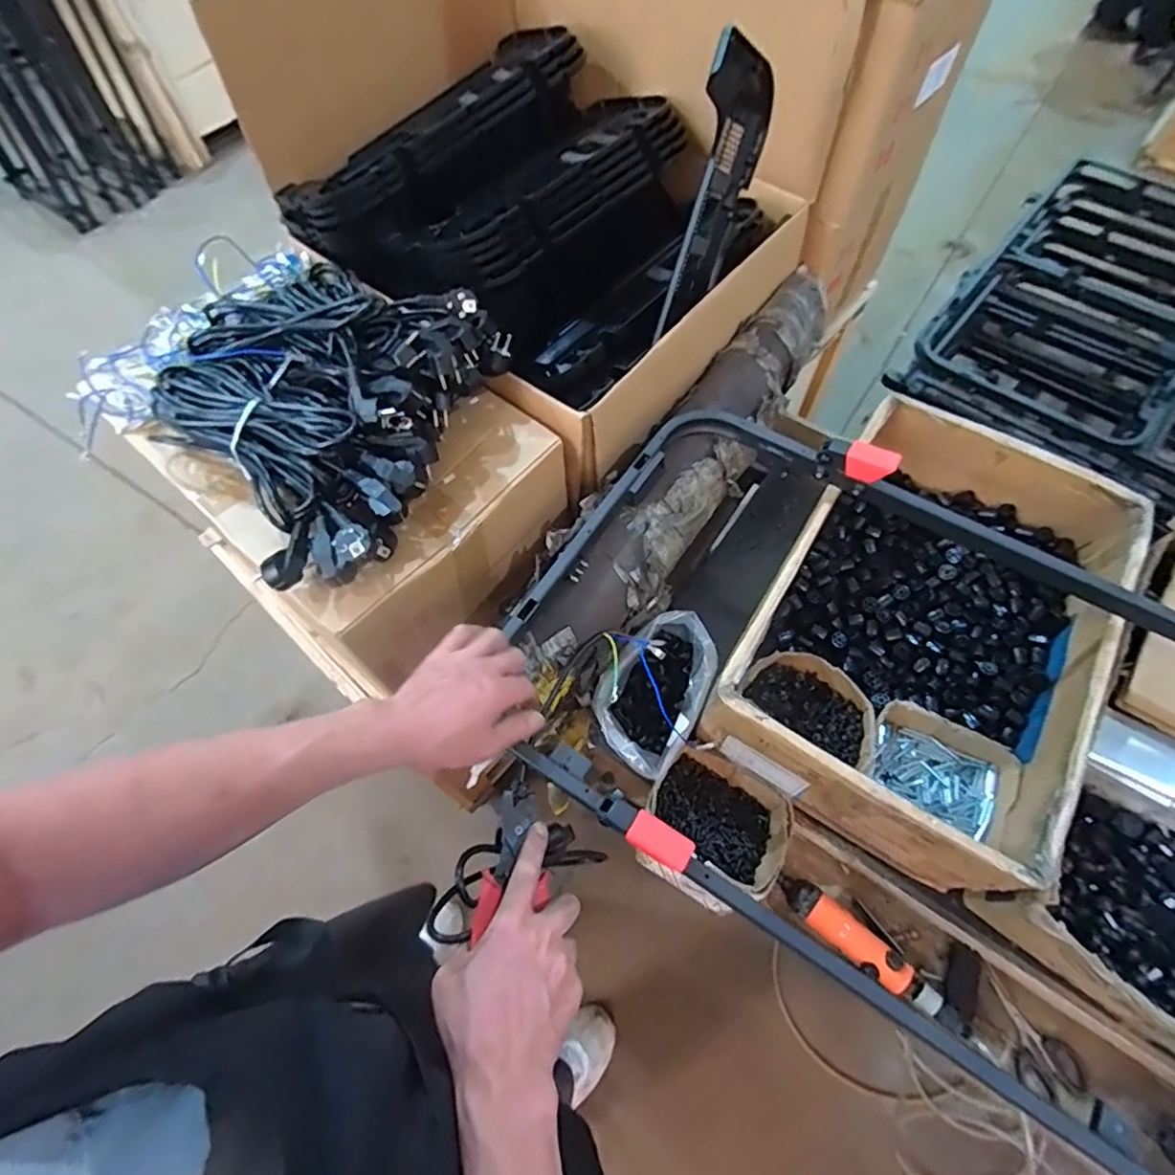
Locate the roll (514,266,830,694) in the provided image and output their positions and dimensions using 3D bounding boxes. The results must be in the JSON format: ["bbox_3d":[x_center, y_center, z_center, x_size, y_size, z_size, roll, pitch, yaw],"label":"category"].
[{"bbox_3d":[0.146,-0.176,0.808,0.135,0.112,0.773,32,68,17],"label":"roll"}]

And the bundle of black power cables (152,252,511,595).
[{"bbox_3d":[-0.318,-0.230,0.679,0.406,0.107,0.377,30,67,16],"label":"bundle of black power cables"}]

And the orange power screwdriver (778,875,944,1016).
[{"bbox_3d":[0.306,0.406,0.688,0.190,0.033,0.047,40,70,20],"label":"orange power screwdriver"}]

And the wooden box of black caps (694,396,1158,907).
[{"bbox_3d":[0.424,0.041,0.752,0.366,0.152,0.535,28,67,15],"label":"wooden box of black caps"}]

